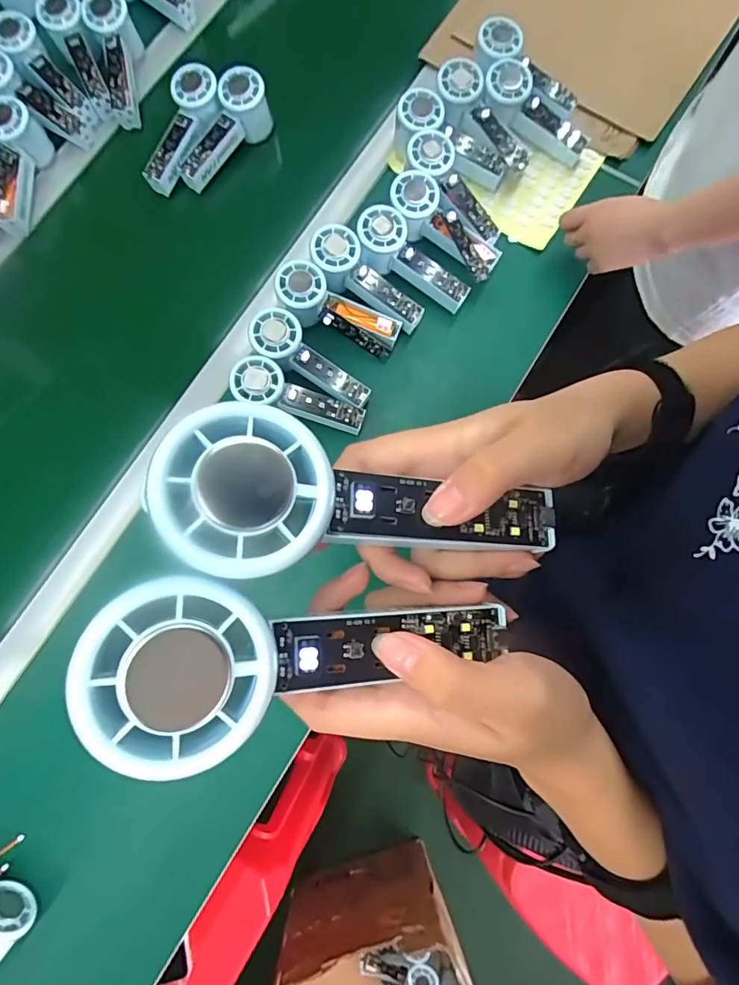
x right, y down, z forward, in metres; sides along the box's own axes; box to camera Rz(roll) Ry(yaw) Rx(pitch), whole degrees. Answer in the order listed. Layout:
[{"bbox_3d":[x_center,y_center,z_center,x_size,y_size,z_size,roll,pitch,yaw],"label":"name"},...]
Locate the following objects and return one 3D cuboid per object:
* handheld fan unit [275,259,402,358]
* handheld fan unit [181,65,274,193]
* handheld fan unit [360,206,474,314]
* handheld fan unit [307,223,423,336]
[{"bbox_3d":[-0.038,-0.214,0.570,0.152,0.024,0.058,26,80,-13],"label":"handheld fan unit"},{"bbox_3d":[-0.184,-0.459,0.631,0.058,0.066,0.155,41,97,7],"label":"handheld fan unit"},{"bbox_3d":[0.050,-0.278,0.589,0.155,0.038,0.065,34,81,-11],"label":"handheld fan unit"},{"bbox_3d":[-0.004,-0.254,0.584,0.154,0.039,0.062,36,81,-11],"label":"handheld fan unit"}]

